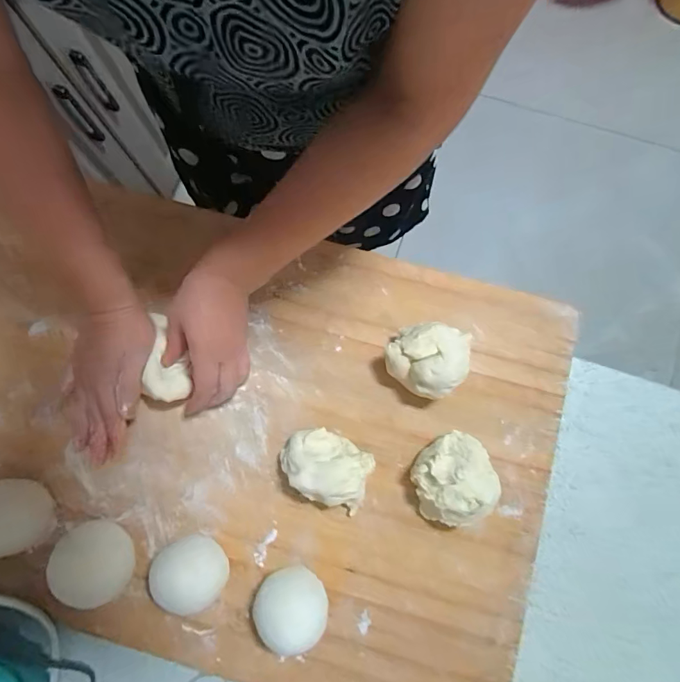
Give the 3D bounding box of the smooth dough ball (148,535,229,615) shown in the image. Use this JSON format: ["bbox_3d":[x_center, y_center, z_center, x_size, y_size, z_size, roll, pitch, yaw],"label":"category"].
[{"bbox_3d":[-0.124,0.192,0.367,0.049,0.059,0.054,-26,80,-4],"label":"smooth dough ball"}]

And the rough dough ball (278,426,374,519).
[{"bbox_3d":[-0.012,0.111,0.388,0.080,0.050,0.057,26,81,5],"label":"rough dough ball"}]

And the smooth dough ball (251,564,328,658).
[{"bbox_3d":[-0.042,0.221,0.368,0.057,0.048,0.053,0,79,1],"label":"smooth dough ball"}]

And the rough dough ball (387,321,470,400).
[{"bbox_3d":[0.078,0.018,0.407,0.070,0.049,0.064,0,79,1],"label":"rough dough ball"}]

